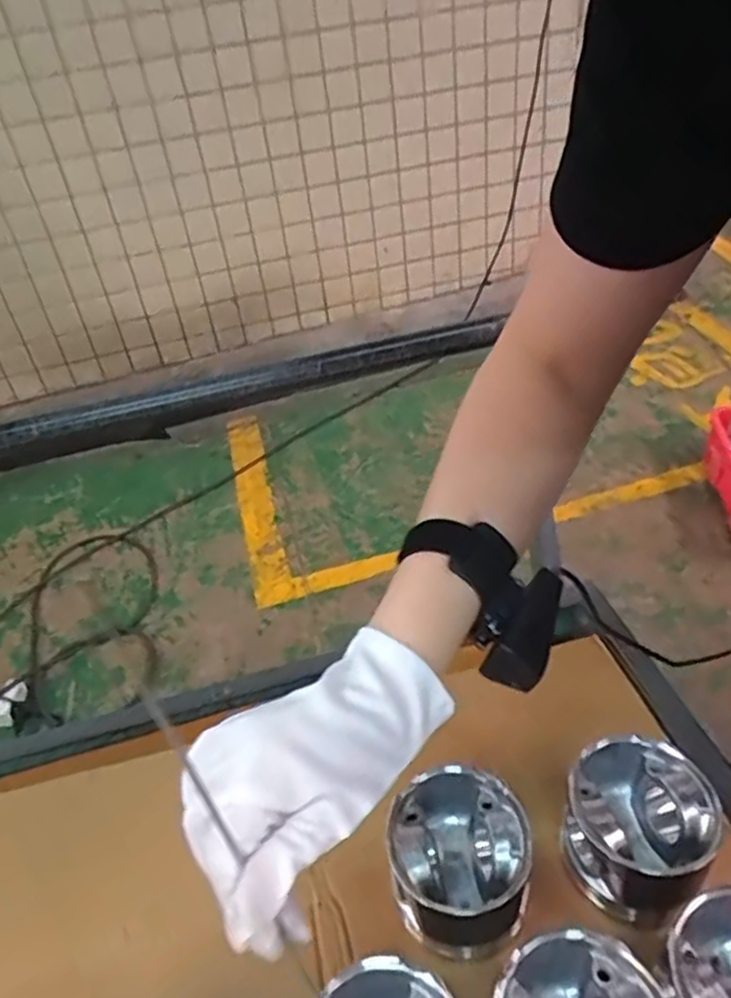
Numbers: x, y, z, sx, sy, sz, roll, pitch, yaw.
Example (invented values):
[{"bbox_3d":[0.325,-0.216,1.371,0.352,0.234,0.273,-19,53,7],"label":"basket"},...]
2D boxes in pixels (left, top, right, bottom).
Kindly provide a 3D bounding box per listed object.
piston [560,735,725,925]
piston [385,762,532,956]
[{"bbox_3d":[0.183,0.226,0.474,0.085,0.091,0.092,-5,39,4],"label":"piston"},{"bbox_3d":[0.065,0.246,0.472,0.093,0.079,0.104,-3,39,6],"label":"piston"}]

